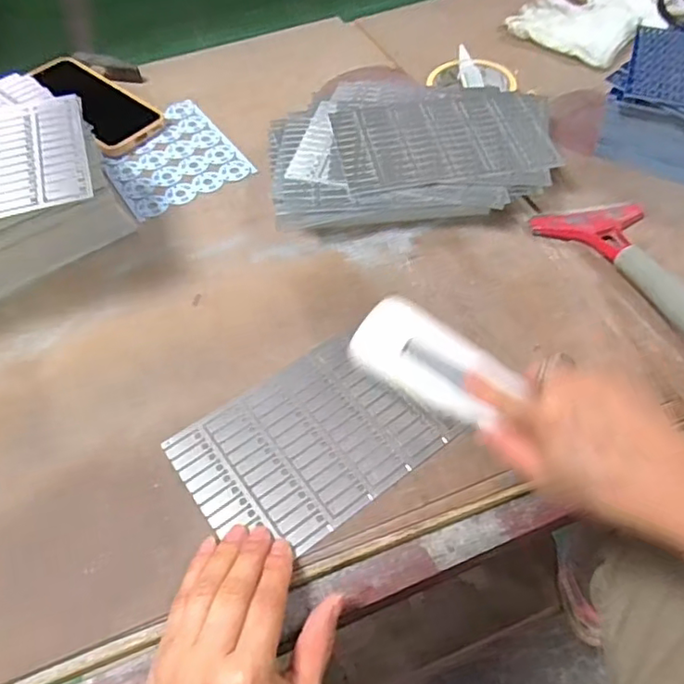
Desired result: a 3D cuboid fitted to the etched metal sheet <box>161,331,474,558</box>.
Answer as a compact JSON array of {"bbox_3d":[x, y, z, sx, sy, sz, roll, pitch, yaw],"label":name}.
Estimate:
[{"bbox_3d":[-0.024,0.068,0.404,0.161,0.004,0.118,-31,58,-20],"label":"etched metal sheet"}]

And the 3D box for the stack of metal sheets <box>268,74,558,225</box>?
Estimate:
[{"bbox_3d":[0.065,-0.187,0.562,0.262,0.036,0.203,-6,57,-1],"label":"stack of metal sheets"}]

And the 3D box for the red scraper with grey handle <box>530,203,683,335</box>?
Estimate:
[{"bbox_3d":[0.241,-0.047,0.456,0.089,0.032,0.206,-17,45,-9],"label":"red scraper with grey handle"}]

